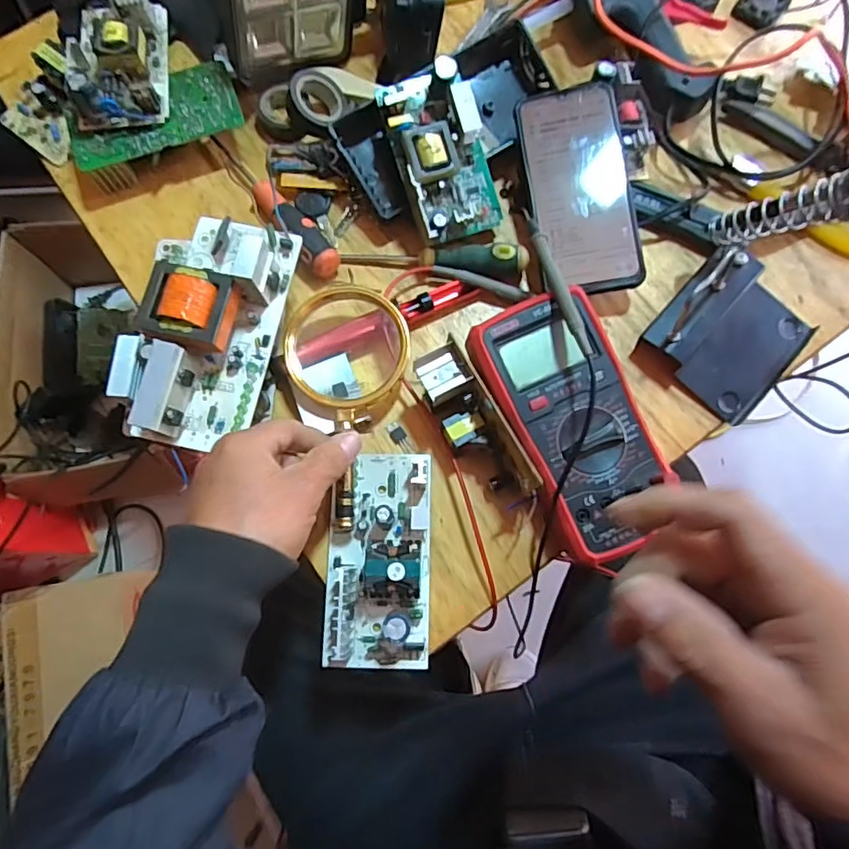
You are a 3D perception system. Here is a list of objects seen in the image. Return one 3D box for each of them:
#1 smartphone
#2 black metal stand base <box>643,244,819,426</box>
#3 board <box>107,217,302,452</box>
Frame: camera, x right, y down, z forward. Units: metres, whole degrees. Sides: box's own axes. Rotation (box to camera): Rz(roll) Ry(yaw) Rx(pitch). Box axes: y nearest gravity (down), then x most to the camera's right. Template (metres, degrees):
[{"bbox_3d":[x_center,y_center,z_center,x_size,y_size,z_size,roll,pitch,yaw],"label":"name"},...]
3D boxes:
[{"bbox_3d":[0.121,-0.182,0.433,0.075,0.009,0.163,-9,85,7],"label":"smartphone"},{"bbox_3d":[0.238,-0.073,0.424,0.098,0.037,0.110,42,79,10],"label":"black metal stand base"},{"bbox_3d":[-0.151,-0.072,0.373,0.098,0.045,0.169,11,76,3],"label":"board"}]

